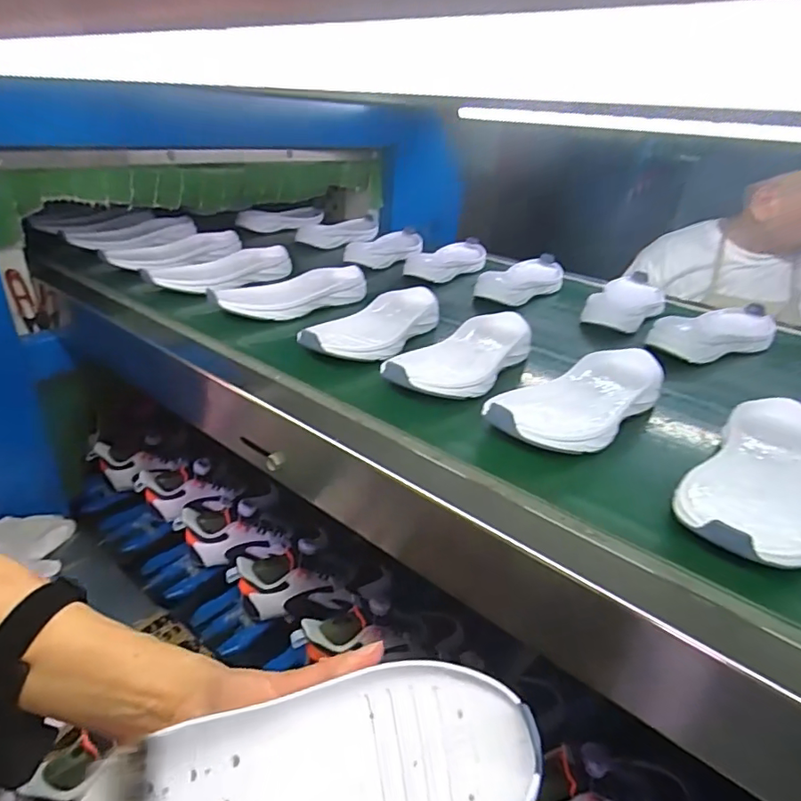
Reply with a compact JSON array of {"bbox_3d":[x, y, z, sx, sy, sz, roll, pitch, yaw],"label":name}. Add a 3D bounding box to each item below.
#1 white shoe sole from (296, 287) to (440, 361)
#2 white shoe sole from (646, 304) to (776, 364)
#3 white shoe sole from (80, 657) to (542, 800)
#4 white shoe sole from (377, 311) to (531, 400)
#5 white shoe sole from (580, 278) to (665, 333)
[{"bbox_3d":[-0.027,-0.093,0.624,0.092,0.033,0.211,16,32,21],"label":"white shoe sole"},{"bbox_3d":[0.414,-0.088,0.681,0.236,0.033,0.082,-17,35,-31],"label":"white shoe sole"},{"bbox_3d":[-0.042,0.182,0.257,0.208,0.029,0.084,-12,31,1],"label":"white shoe sole"},{"bbox_3d":[0.066,-0.049,0.549,0.084,0.033,0.200,21,34,28],"label":"white shoe sole"},{"bbox_3d":[0.332,-0.146,0.769,0.088,0.027,0.188,19,33,25],"label":"white shoe sole"}]

